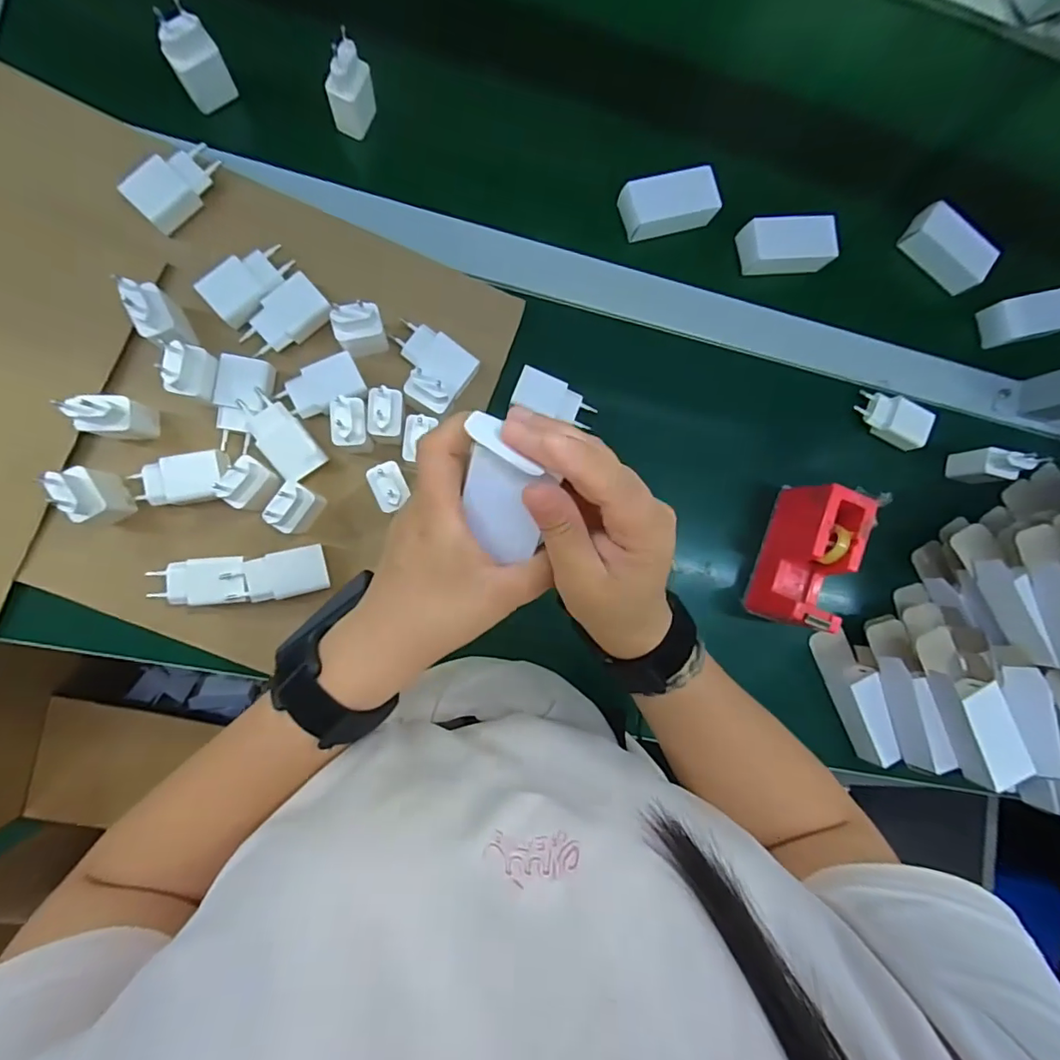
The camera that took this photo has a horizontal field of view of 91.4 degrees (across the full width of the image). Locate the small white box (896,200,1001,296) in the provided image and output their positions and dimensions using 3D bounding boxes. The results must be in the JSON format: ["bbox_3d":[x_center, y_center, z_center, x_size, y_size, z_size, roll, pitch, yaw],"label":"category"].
[{"bbox_3d":[0.457,-0.308,0.566,0.089,0.033,0.048,31,85,-7],"label":"small white box"}]

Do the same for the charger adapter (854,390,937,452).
[{"bbox_3d":[0.382,-0.118,0.542,0.074,0.025,0.039,32,85,-7],"label":"charger adapter"}]

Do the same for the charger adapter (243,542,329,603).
[{"bbox_3d":[-0.205,0.037,0.441,0.064,0.022,0.038,-12,91,-8],"label":"charger adapter"}]

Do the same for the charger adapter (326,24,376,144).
[{"bbox_3d":[-0.158,-0.390,0.458,0.027,0.065,0.042,28,86,-7],"label":"charger adapter"}]

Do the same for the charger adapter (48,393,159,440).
[{"bbox_3d":[-0.329,-0.090,0.407,0.034,0.068,0.032,10,88,-8],"label":"charger adapter"}]

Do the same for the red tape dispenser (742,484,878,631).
[{"bbox_3d":[0.263,0.026,0.493,0.057,0.076,0.131,22,86,-8],"label":"red tape dispenser"}]

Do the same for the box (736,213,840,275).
[{"bbox_3d":[0.268,-0.297,0.539,0.098,0.029,0.051,-10,91,-8],"label":"box"}]

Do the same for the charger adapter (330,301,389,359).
[{"bbox_3d":[-0.143,-0.168,0.437,0.039,0.059,0.021,-15,92,-8],"label":"charger adapter"}]

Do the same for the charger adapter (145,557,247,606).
[{"bbox_3d":[-0.277,0.043,0.431,0.080,0.021,0.037,-7,90,-8],"label":"charger adapter"}]

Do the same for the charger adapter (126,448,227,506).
[{"bbox_3d":[-0.292,-0.042,0.434,0.079,0.020,0.038,-12,91,-8],"label":"charger adapter"}]

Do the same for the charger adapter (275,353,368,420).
[{"bbox_3d":[-0.180,-0.123,0.453,0.067,0.023,0.039,-28,94,-8],"label":"charger adapter"}]

